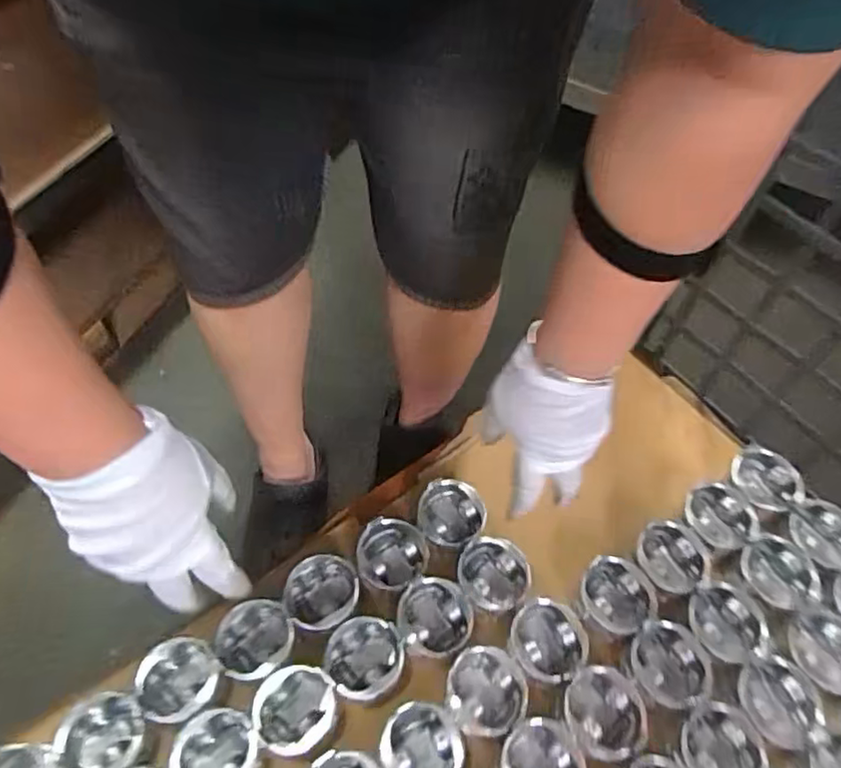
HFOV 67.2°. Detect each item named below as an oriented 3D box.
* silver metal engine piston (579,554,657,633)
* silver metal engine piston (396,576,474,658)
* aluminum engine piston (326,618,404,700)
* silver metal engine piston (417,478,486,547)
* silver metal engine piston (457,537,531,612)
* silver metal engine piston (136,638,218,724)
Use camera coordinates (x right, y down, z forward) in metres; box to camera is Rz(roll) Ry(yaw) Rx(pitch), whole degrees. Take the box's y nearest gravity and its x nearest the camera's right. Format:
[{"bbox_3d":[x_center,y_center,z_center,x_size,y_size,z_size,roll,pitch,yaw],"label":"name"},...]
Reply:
[{"bbox_3d":[0.188,0.208,0.616,0.060,0.056,0.070,-30,64,-21],"label":"silver metal engine piston"},{"bbox_3d":[0.013,0.227,0.608,0.068,0.062,0.062,19,58,8],"label":"silver metal engine piston"},{"bbox_3d":[-0.053,0.258,0.594,0.067,0.043,0.067,2,57,-3],"label":"aluminum engine piston"},{"bbox_3d":[0.031,0.139,0.660,0.066,0.051,0.065,8,57,1],"label":"silver metal engine piston"},{"bbox_3d":[0.072,0.192,0.635,0.068,0.054,0.058,16,58,7],"label":"silver metal engine piston"},{"bbox_3d":[-0.221,0.275,0.587,0.071,0.046,0.069,2,57,-3],"label":"silver metal engine piston"}]

